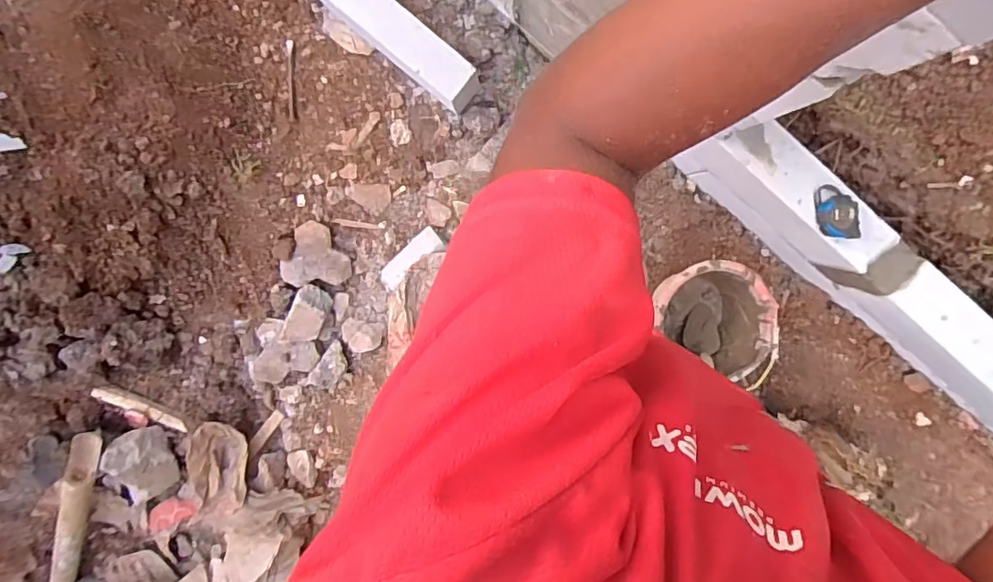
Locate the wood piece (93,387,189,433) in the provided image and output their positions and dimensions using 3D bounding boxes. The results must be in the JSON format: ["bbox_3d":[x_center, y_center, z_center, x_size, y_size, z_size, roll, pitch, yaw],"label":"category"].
[{"bbox_3d":[-1.031,0.352,1.590,0.038,0.034,0.291,-30,136,7],"label":"wood piece"}]

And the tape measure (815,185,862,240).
[{"bbox_3d":[0.644,-0.149,1.024,0.063,0.033,0.105,-13,98,5],"label":"tape measure"}]

